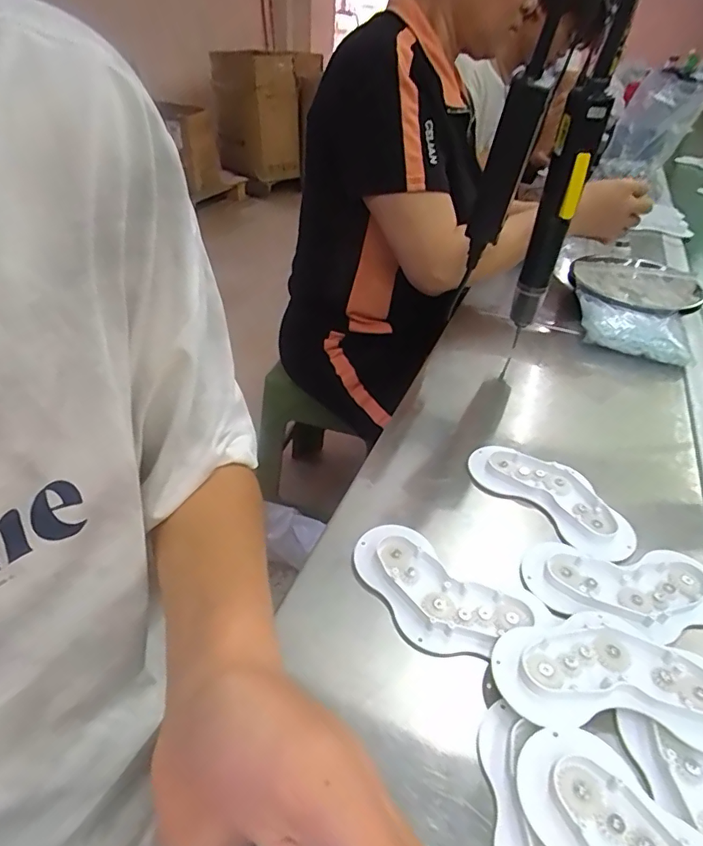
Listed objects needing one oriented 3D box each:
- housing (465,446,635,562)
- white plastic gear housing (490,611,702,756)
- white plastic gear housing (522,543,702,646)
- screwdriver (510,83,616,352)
[{"bbox_3d":[0.177,0.062,0.457,0.066,0.017,0.147,-26,47,-32],"label":"housing"},{"bbox_3d":[0.164,0.154,0.319,0.144,0.013,0.075,6,39,4],"label":"white plastic gear housing"},{"bbox_3d":[0.207,0.124,0.386,0.145,0.017,0.067,6,39,4],"label":"white plastic gear housing"},{"bbox_3d":[0.210,-0.205,0.532,0.044,0.232,0.039,18,41,17],"label":"screwdriver"}]

